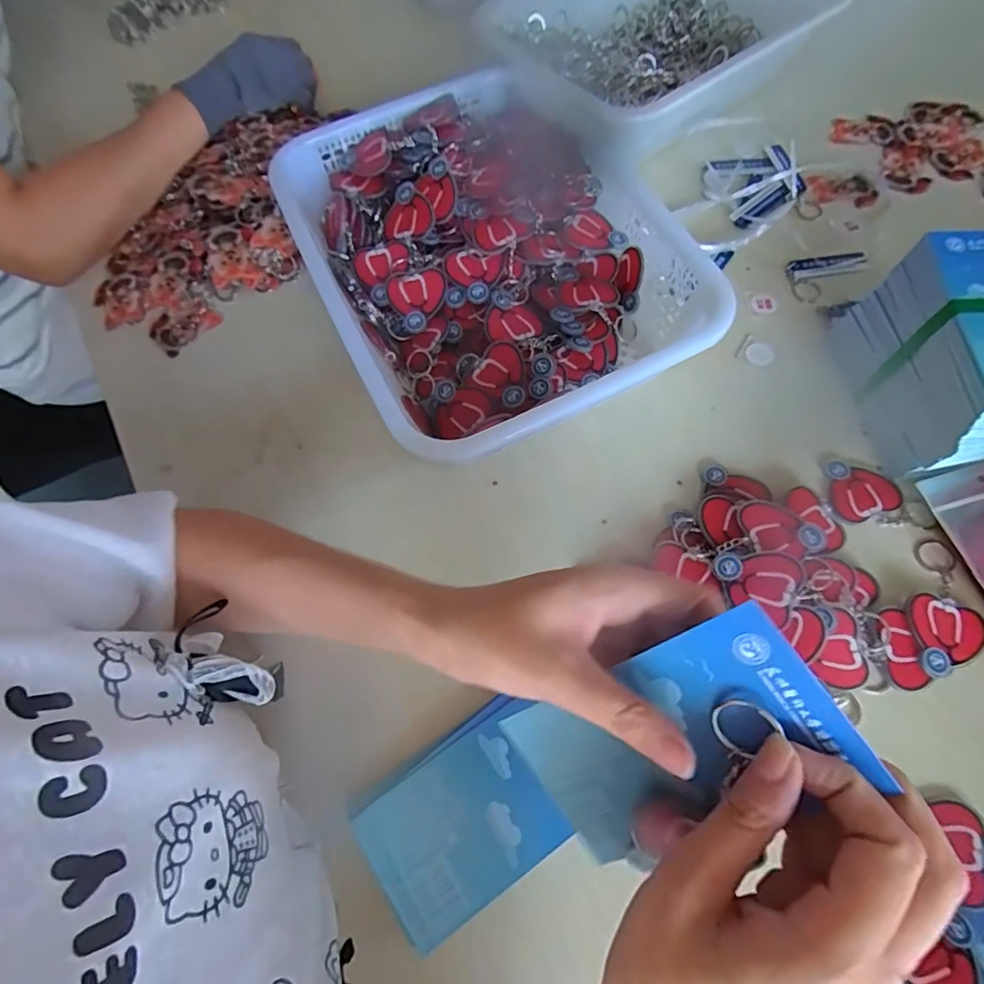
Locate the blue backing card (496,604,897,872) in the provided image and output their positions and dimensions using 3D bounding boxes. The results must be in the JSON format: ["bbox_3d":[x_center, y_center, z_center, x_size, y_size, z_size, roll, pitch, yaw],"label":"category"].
[{"bbox_3d":[0.070,0.106,0.218,0.135,0.004,0.074,-40,84,31],"label":"blue backing card"}]

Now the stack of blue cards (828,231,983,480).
[{"bbox_3d":[0.328,-0.089,0.369,0.085,0.107,0.136,-2,66,2],"label":"stack of blue cards"}]

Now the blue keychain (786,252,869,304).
[{"bbox_3d":[0.306,-0.197,0.475,0.073,0.004,0.043,-10,66,-1],"label":"blue keychain"}]

